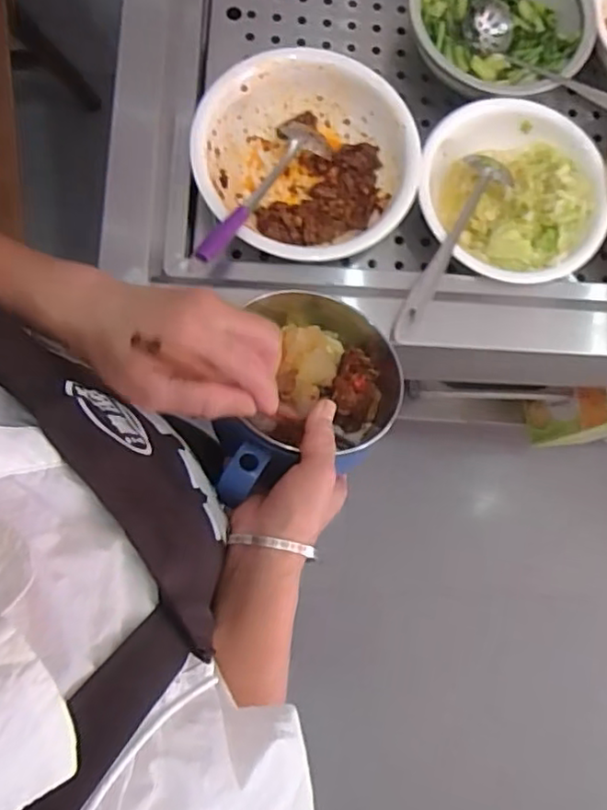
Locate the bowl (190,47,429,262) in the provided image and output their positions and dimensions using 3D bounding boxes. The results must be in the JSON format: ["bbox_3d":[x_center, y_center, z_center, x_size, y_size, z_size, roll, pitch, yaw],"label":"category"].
[{"bbox_3d":[0.008,-0.268,0.726,0.228,0.087,0.233,-1,71,2],"label":"bowl"}]

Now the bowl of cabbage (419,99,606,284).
[{"bbox_3d":[0.239,-0.239,0.742,0.205,0.070,0.210,-1,71,2],"label":"bowl of cabbage"}]

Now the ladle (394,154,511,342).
[{"bbox_3d":[0.160,-0.173,0.710,0.052,0.037,0.252,26,74,10],"label":"ladle"}]

